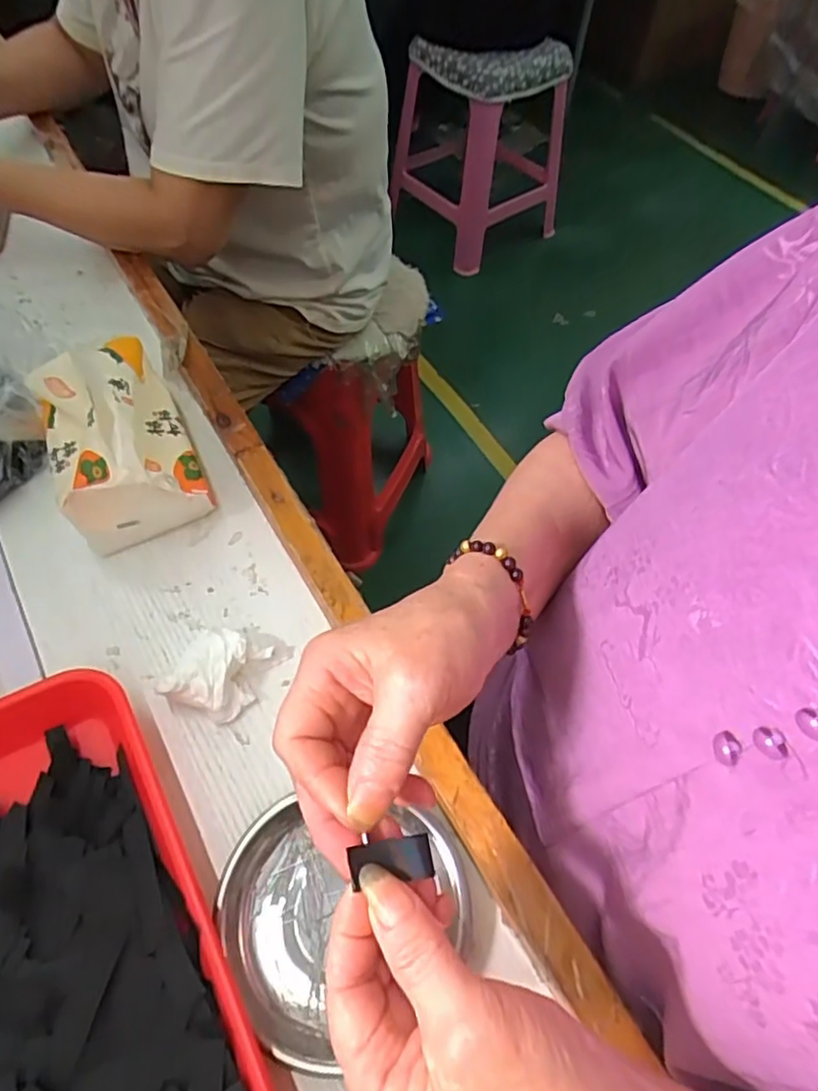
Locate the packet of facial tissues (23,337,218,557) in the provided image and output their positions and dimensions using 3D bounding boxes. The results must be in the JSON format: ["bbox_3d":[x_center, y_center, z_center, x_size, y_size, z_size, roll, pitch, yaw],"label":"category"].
[{"bbox_3d":[-0.214,-0.077,0.478,0.095,0.087,0.133,-23,61,-17],"label":"packet of facial tissues"}]

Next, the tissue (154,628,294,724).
[{"bbox_3d":[-0.118,0.078,0.417,0.051,0.025,0.069,30,60,16],"label":"tissue"}]

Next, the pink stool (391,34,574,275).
[{"bbox_3d":[0.170,-1.004,1.617,0.366,0.450,0.297,-36,65,-23],"label":"pink stool"}]

